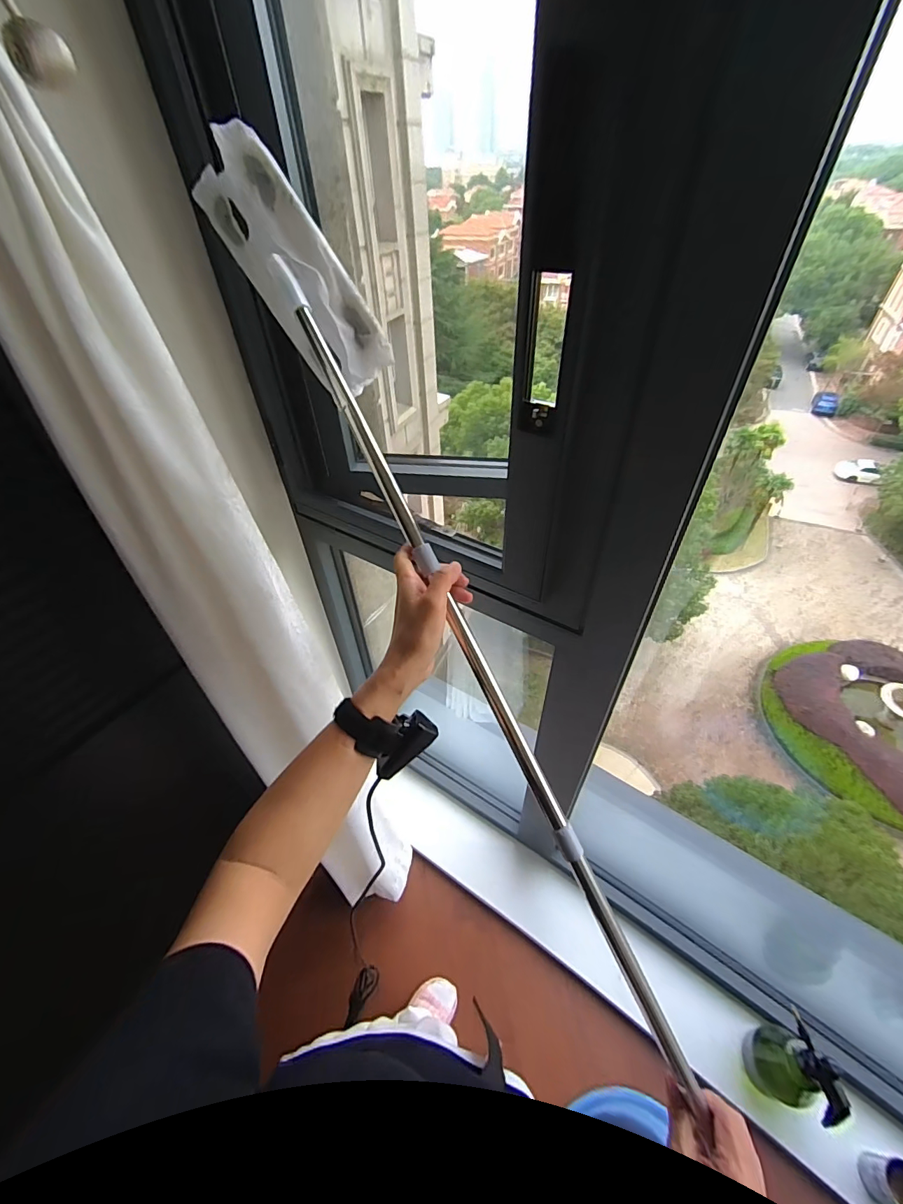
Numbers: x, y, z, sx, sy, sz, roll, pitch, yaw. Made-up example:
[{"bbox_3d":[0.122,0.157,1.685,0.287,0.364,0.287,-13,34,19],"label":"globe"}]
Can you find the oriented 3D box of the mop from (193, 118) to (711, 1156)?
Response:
[{"bbox_3d":[-0.011,-0.023,0.487,0.134,0.090,1.081,-22,83,-20],"label":"mop"}]

